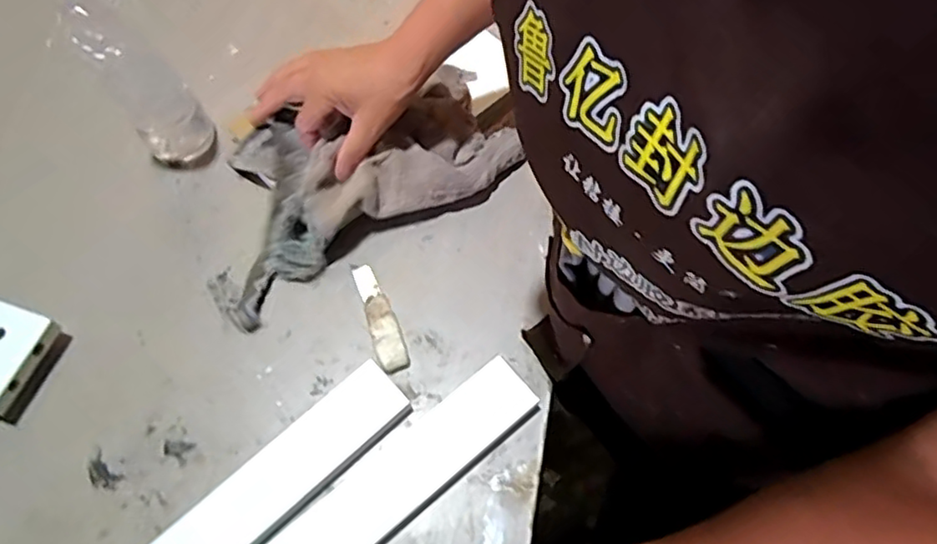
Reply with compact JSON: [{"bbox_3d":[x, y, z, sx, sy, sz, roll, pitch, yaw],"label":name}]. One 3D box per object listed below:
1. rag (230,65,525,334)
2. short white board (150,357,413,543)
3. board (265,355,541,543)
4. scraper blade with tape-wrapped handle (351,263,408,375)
[{"bbox_3d":[-0.110,-0.101,0.574,0.277,0.043,0.166,-32,71,-12],"label":"rag"},{"bbox_3d":[-0.142,0.157,0.473,0.219,0.011,0.054,-40,71,-19],"label":"short white board"},{"bbox_3d":[-0.107,0.195,0.445,0.381,0.023,0.053,-37,70,-16],"label":"board"},{"bbox_3d":[-0.076,0.036,0.542,0.024,0.011,0.104,-19,66,-9],"label":"scraper blade with tape-wrapped handle"}]

